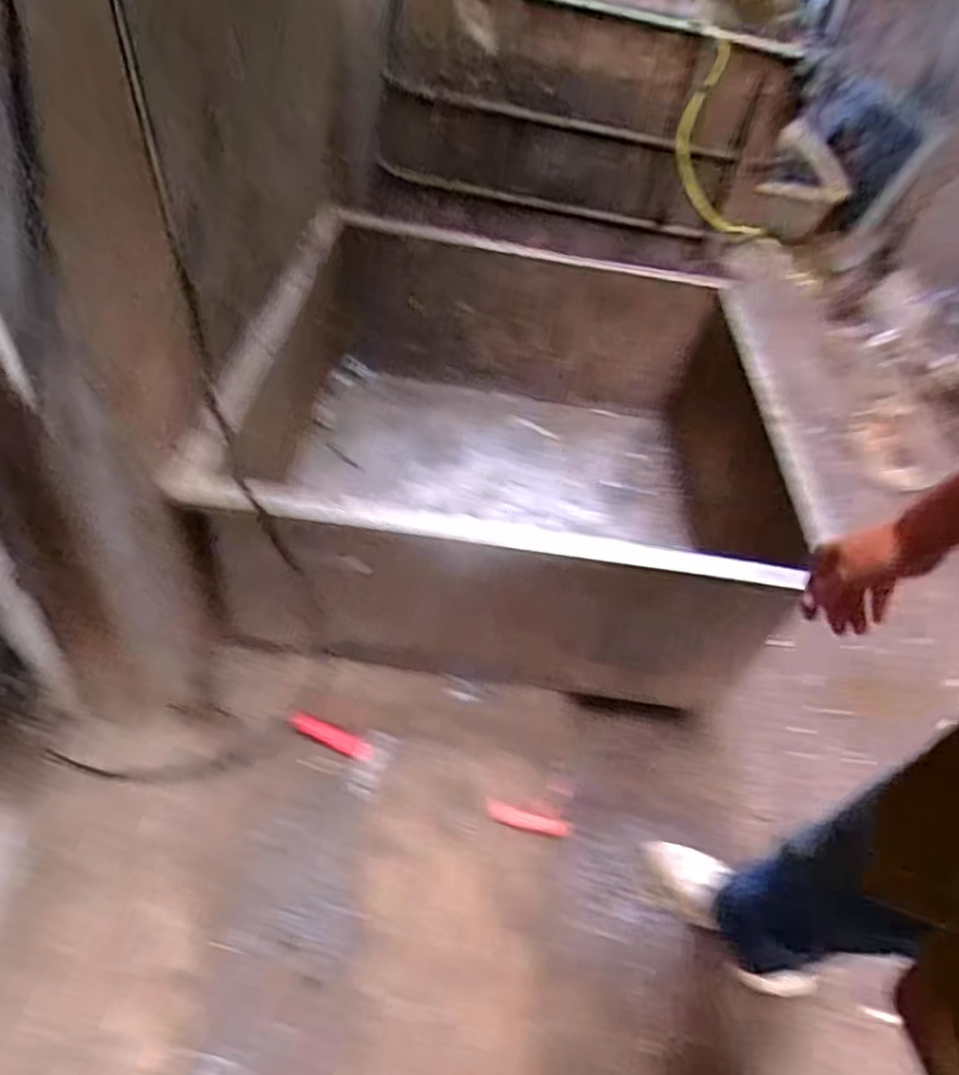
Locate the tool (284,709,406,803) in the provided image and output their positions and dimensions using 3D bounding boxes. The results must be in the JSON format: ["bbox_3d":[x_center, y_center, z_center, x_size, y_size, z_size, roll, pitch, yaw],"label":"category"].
[{"bbox_3d":[-0.248,0.367,1.200,0.191,0.026,0.111,17,45,7],"label":"tool"}]

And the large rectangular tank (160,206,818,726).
[{"bbox_3d":[0.034,-0.223,1.441,0.942,0.504,1.006,7,44,-4],"label":"large rectangular tank"}]

